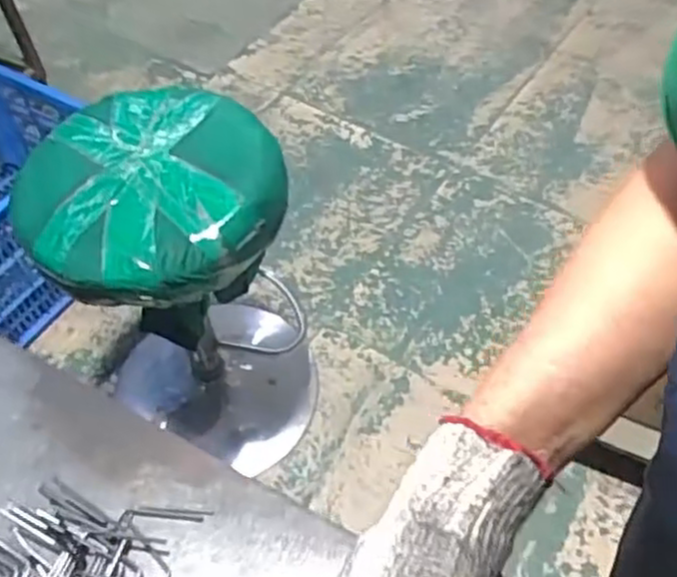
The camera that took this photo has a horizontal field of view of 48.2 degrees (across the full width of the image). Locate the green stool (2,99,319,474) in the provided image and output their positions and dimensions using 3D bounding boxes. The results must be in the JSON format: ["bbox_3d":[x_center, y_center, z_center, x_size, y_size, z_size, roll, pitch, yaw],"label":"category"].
[{"bbox_3d":[-0.221,0.020,1.160,0.322,0.597,0.312,-2,53,3],"label":"green stool"}]

